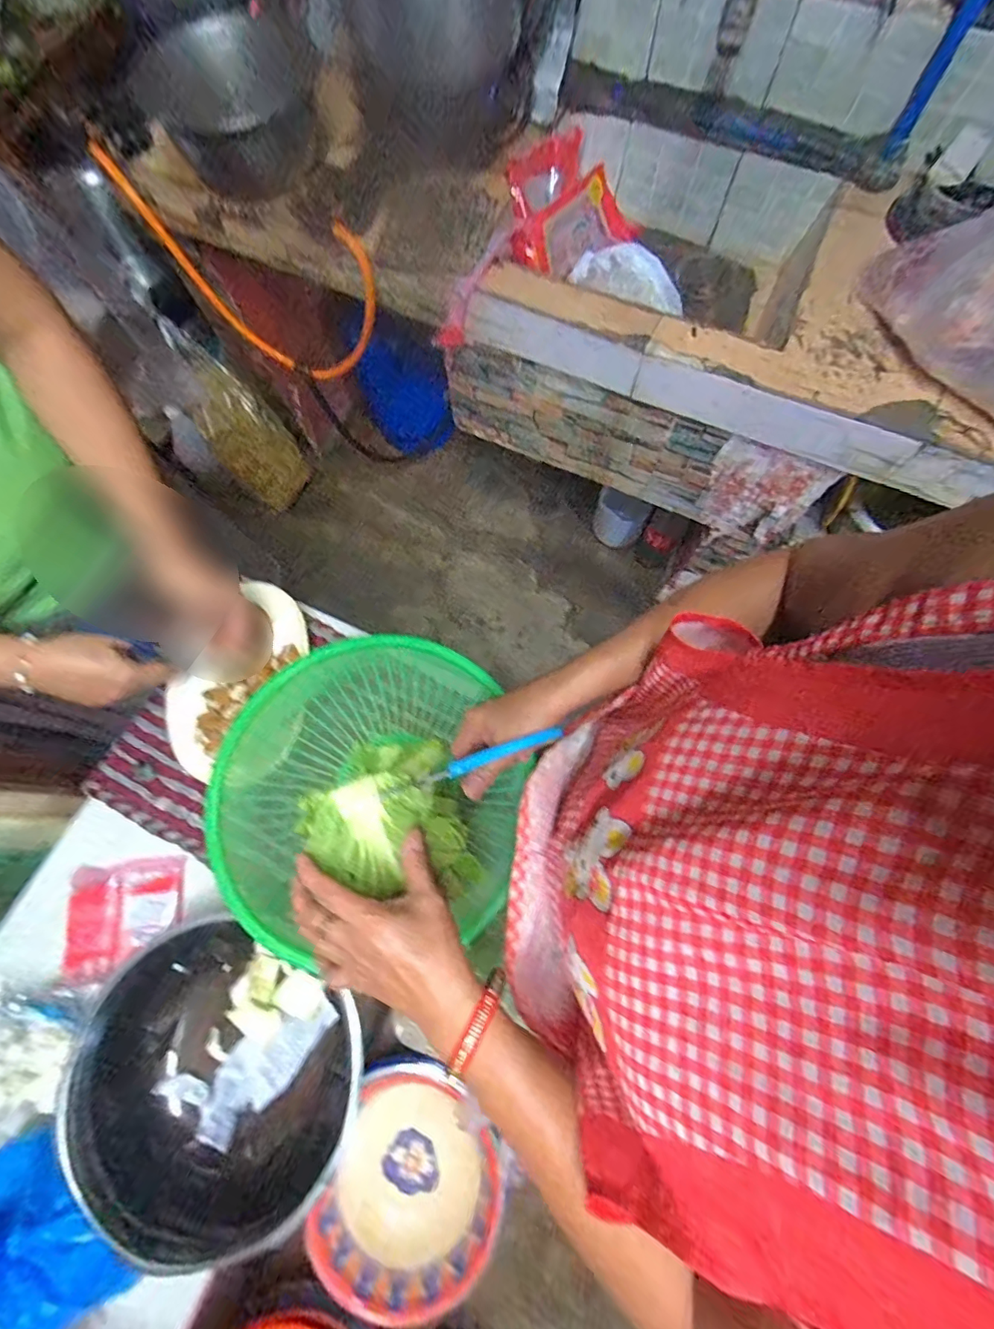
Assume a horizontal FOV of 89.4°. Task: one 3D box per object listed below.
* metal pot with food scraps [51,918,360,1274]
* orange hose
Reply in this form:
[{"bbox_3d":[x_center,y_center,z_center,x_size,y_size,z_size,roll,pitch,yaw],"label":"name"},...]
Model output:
[{"bbox_3d":[-0.288,0.426,0.516,0.245,0.137,0.288,-31,76,-8],"label":"metal pot with food scraps"},{"bbox_3d":[-0.437,-0.694,0.963,0.516,0.350,0.067,25,76,7],"label":"orange hose"}]

